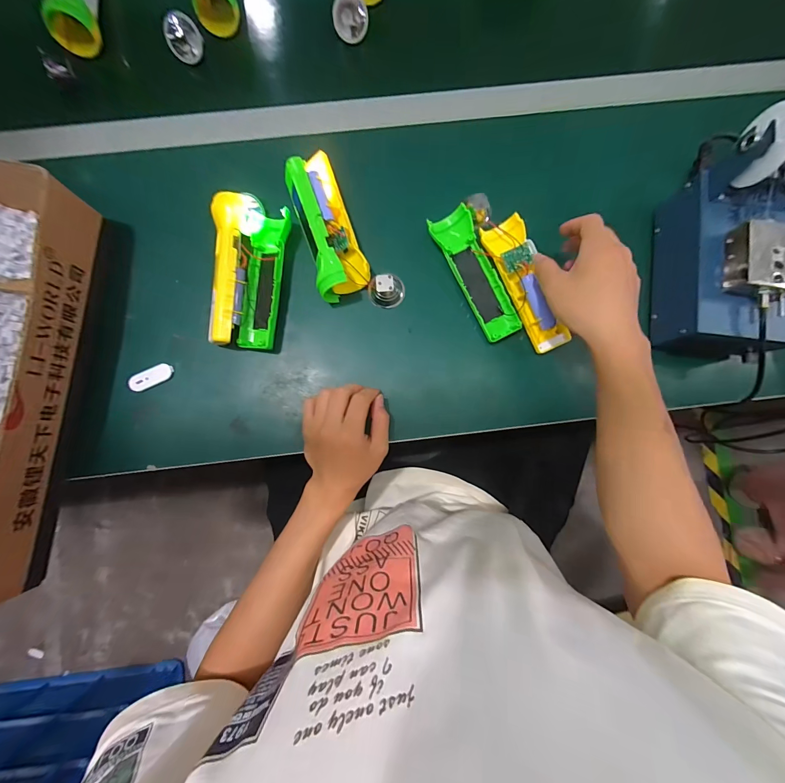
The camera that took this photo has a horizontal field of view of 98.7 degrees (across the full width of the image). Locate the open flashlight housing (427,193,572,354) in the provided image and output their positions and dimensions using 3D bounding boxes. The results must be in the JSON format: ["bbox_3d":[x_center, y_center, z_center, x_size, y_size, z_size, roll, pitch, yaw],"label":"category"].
[{"bbox_3d":[0.129,-0.133,0.395,0.096,0.032,0.194,-30,86,-3],"label":"open flashlight housing"}]

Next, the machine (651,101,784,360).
[{"bbox_3d":[0.378,-0.147,0.351,0.125,0.123,0.210,8,86,0],"label":"machine"}]

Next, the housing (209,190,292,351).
[{"bbox_3d":[-0.164,-0.137,0.388,0.075,0.045,0.172,6,86,0],"label":"housing"}]

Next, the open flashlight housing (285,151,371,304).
[{"bbox_3d":[-0.077,-0.192,0.394,0.057,0.047,0.161,-18,86,-2],"label":"open flashlight housing"}]

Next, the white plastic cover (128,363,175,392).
[{"bbox_3d":[-0.282,-0.017,0.394,0.049,0.011,0.018,-29,87,-3],"label":"white plastic cover"}]

